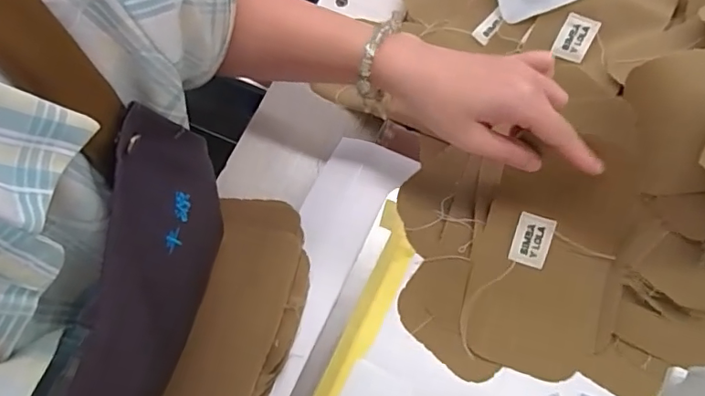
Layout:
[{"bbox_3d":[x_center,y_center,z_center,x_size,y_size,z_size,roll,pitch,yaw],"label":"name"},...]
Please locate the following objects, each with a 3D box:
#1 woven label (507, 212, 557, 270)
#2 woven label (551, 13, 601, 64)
[{"bbox_3d":[0.139,0.033,0.409,0.027,0.004,0.039,17,92,9],"label":"woven label"},{"bbox_3d":[0.190,-0.136,0.451,0.028,0.004,0.039,25,91,23],"label":"woven label"}]

